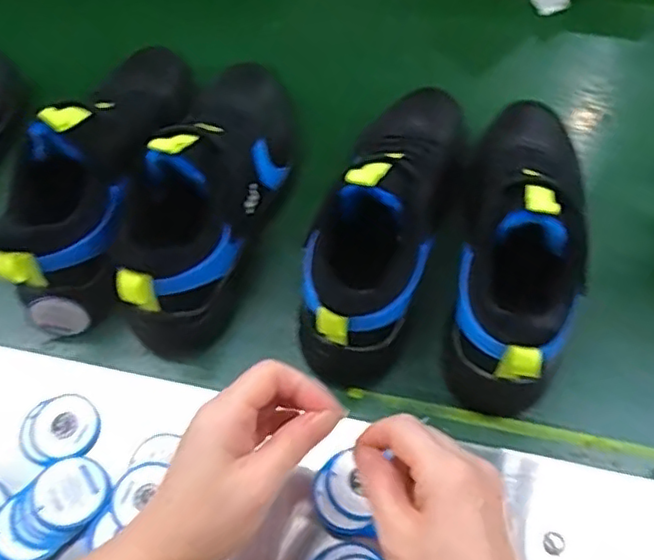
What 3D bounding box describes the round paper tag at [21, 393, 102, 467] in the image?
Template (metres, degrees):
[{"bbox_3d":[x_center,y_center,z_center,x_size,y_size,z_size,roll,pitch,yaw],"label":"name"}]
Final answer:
[{"bbox_3d":[-0.197,0.111,0.457,0.054,0.008,0.047,-18,64,-9],"label":"round paper tag"}]

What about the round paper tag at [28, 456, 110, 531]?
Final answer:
[{"bbox_3d":[-0.177,0.146,0.425,0.047,0.007,0.047,9,52,-12],"label":"round paper tag"}]

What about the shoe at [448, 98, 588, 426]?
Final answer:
[{"bbox_3d":[0.161,-0.049,0.490,0.088,0.146,0.282,13,64,7],"label":"shoe"}]

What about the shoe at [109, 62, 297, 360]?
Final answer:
[{"bbox_3d":[-0.095,-0.097,0.517,0.122,0.122,0.291,18,64,9],"label":"shoe"}]

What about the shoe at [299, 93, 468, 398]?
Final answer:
[{"bbox_3d":[0.054,-0.064,0.503,0.103,0.120,0.292,21,65,11],"label":"shoe"}]

